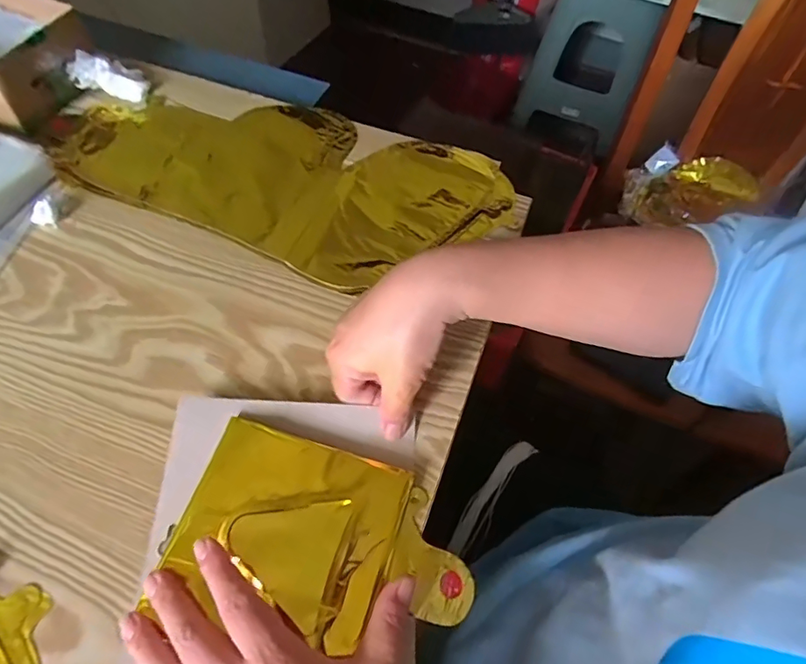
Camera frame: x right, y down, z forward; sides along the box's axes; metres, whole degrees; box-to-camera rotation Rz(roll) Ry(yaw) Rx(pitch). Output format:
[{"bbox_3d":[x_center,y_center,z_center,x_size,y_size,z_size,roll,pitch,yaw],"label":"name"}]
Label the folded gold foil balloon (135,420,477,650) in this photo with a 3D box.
[{"bbox_3d":[-0.045,0.128,0.321,0.179,0.017,0.104,16,63,5],"label":"folded gold foil balloon"}]

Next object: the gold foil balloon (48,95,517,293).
[{"bbox_3d":[-0.117,-0.163,0.501,0.424,0.011,0.208,22,59,10],"label":"gold foil balloon"}]

